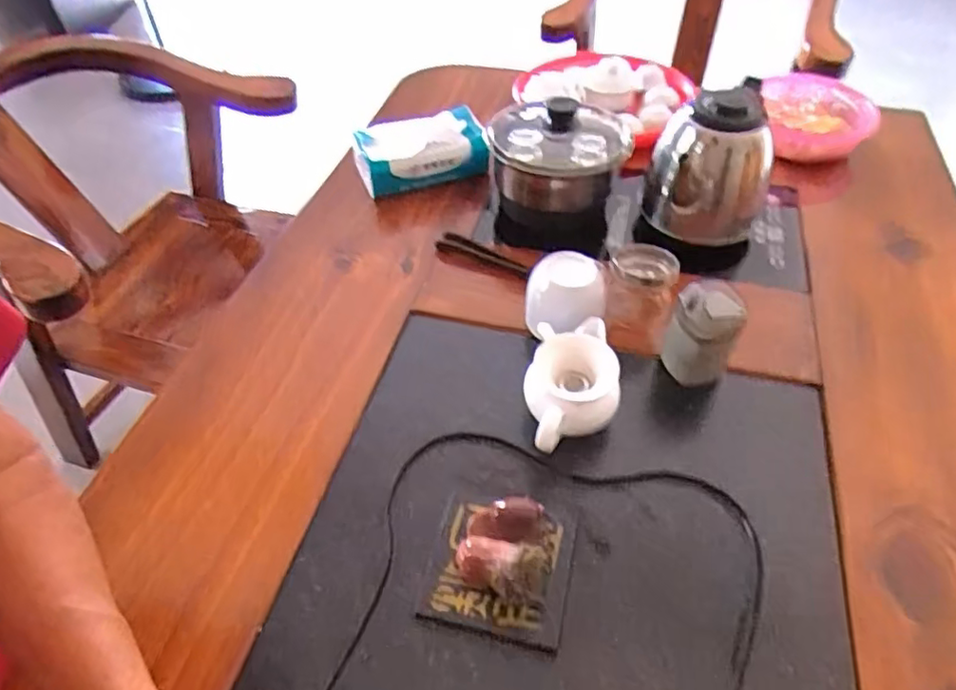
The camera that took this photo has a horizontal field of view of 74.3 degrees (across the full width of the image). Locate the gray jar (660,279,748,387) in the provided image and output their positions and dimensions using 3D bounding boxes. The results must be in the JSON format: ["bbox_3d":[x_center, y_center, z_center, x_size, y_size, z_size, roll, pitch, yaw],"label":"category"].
[{"bbox_3d":[0.199,-0.006,0.564,0.055,0.094,0.051,0,48,0],"label":"gray jar"}]

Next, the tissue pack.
[{"bbox_3d":[-0.075,-0.248,0.802,0.159,0.053,0.093,-15,49,-12],"label":"tissue pack"}]

